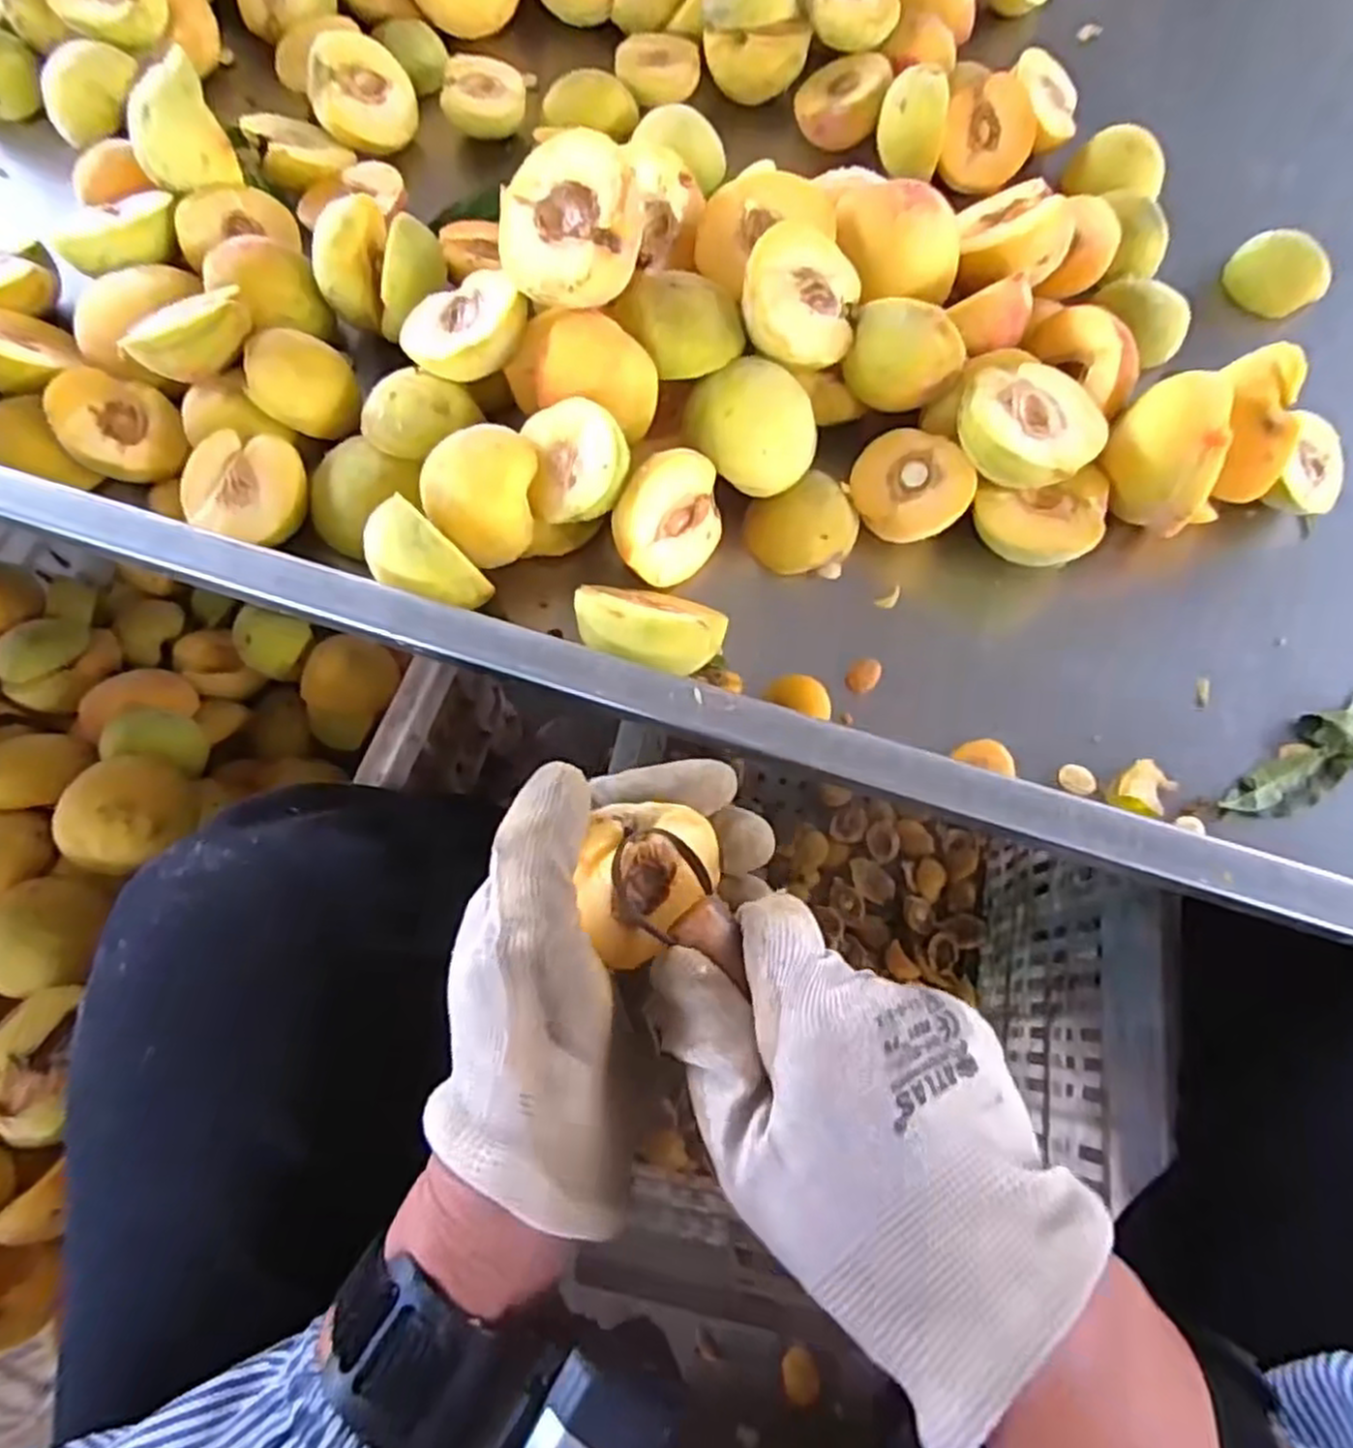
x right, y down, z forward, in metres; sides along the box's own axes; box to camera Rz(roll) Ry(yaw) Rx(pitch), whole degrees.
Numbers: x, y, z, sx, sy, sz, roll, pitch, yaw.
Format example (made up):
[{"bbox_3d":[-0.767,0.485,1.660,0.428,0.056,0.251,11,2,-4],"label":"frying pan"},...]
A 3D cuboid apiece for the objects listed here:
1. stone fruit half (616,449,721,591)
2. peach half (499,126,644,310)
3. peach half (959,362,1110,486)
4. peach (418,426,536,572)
[{"bbox_3d":[-0.010,-0.101,0.368,0.057,0.063,0.032,-40,53,-18],"label":"stone fruit half"},{"bbox_3d":[-0.043,-0.223,0.351,0.062,0.036,0.069,26,102,18],"label":"peach half"},{"bbox_3d":[0.164,-0.137,0.366,0.063,0.030,0.063,1,69,-2],"label":"peach half"},{"bbox_3d":[-0.085,-0.104,0.345,0.046,0.038,0.054,4,69,-1],"label":"peach"}]

